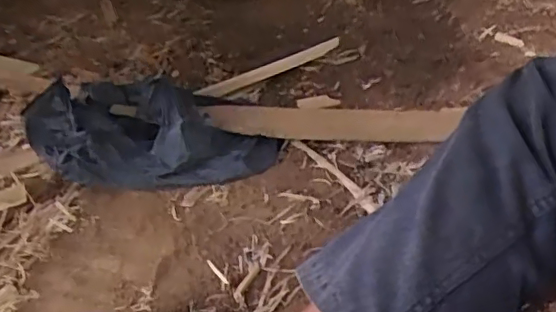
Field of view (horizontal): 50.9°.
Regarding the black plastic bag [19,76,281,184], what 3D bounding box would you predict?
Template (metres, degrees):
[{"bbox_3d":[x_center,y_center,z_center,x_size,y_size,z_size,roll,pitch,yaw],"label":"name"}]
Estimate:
[{"bbox_3d":[-0.165,-0.037,0.765,0.320,0.101,0.160,-4,33,-3],"label":"black plastic bag"}]

